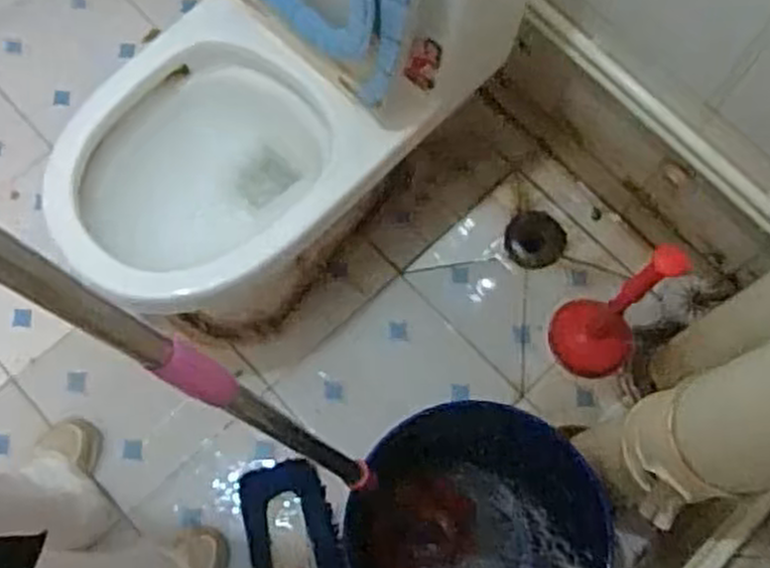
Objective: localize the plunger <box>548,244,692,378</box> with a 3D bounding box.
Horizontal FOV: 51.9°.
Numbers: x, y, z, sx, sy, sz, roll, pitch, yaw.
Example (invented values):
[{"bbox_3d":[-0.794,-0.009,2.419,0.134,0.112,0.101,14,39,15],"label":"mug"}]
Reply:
[{"bbox_3d":[0.362,0.039,1.208,0.136,0.420,0.127,0,72,-1],"label":"plunger"}]

